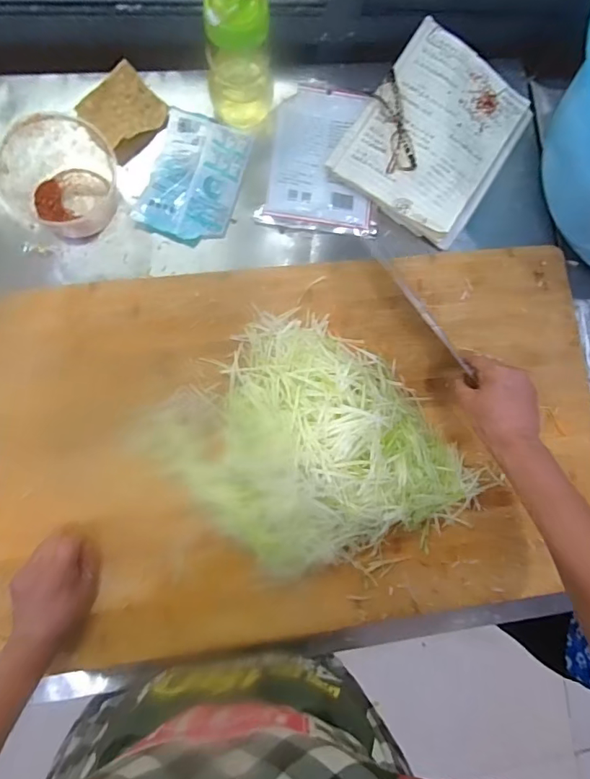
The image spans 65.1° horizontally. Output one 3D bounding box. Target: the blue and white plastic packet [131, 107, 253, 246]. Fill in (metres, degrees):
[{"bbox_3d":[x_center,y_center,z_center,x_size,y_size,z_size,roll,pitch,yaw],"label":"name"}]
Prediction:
[{"bbox_3d":[-0.135,-0.290,0.631,0.120,0.020,0.175,20,83,0],"label":"blue and white plastic packet"}]

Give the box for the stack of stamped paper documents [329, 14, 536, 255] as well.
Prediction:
[{"bbox_3d":[0.198,-0.358,0.648,0.199,0.034,0.260,34,83,1],"label":"stack of stamped paper documents"}]

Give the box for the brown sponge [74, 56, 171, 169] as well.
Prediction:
[{"bbox_3d":[-0.236,-0.384,0.644,0.095,0.033,0.100,44,84,2],"label":"brown sponge"}]

